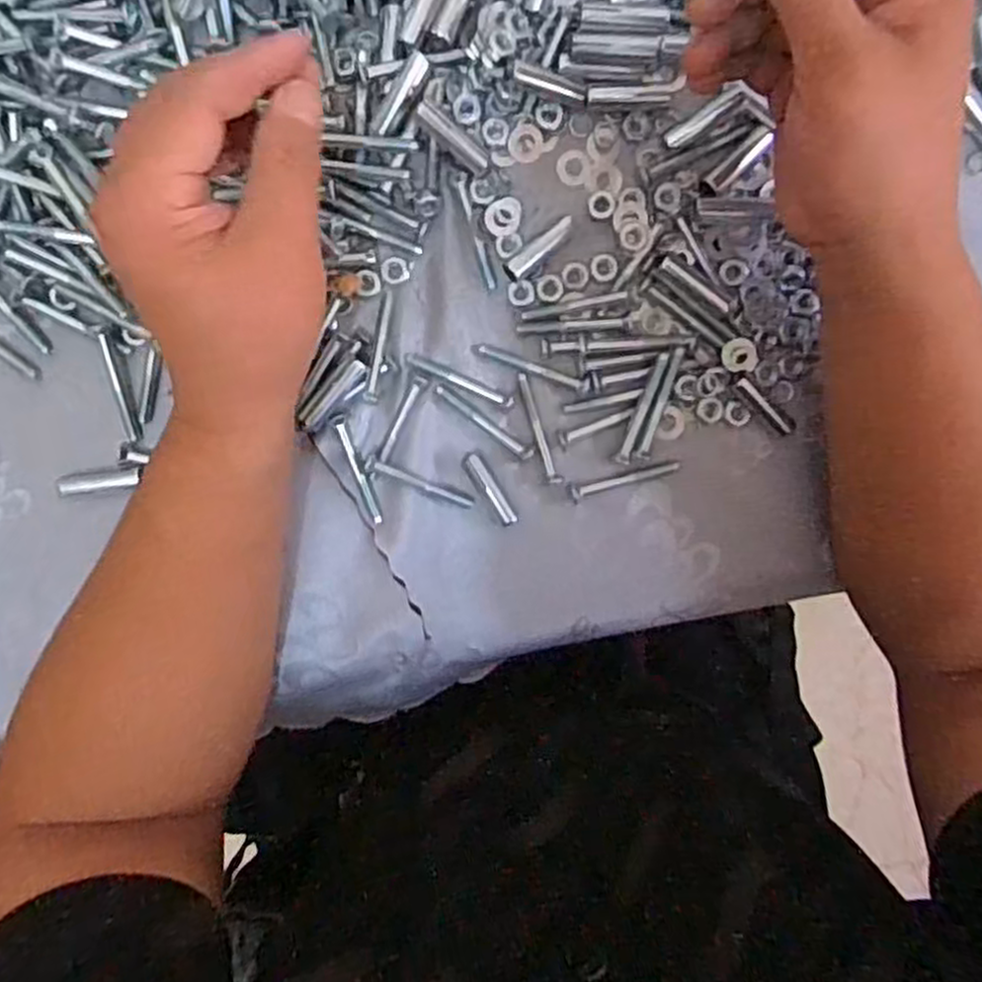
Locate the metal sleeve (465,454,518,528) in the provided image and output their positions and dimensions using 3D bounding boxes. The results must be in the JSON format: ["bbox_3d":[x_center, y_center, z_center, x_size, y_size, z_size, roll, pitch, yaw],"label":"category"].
[{"bbox_3d":[0.000,0.000,0.380,0.008,0.009,0.040,-32,97,2],"label":"metal sleeve"}]

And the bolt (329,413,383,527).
[{"bbox_3d":[-0.064,-0.011,0.376,0.007,0.008,0.056,-19,97,0],"label":"bolt"}]

